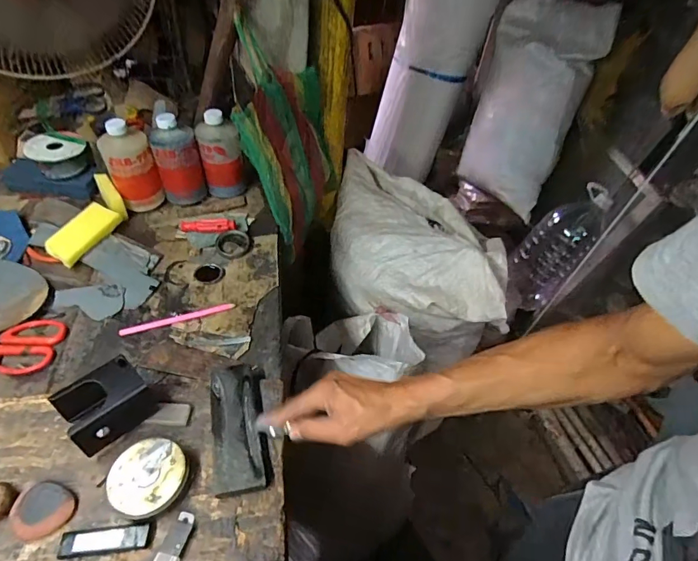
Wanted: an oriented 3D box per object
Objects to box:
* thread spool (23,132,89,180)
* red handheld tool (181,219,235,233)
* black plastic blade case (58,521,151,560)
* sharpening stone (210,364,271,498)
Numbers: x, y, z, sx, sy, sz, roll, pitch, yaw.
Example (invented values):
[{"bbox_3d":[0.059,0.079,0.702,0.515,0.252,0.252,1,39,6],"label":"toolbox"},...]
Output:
[{"bbox_3d":[-0.509,-0.221,0.768,0.087,0.044,0.084,-29,57,-30],"label":"thread spool"},{"bbox_3d":[-0.238,-0.094,0.742,0.091,0.017,0.018,3,47,-4],"label":"red handheld tool"},{"bbox_3d":[-0.229,0.244,0.412,0.078,0.009,0.023,-1,47,-8],"label":"black plastic blade case"},{"bbox_3d":[-0.123,0.160,0.492,0.057,0.021,0.151,-8,48,-14],"label":"sharpening stone"}]

